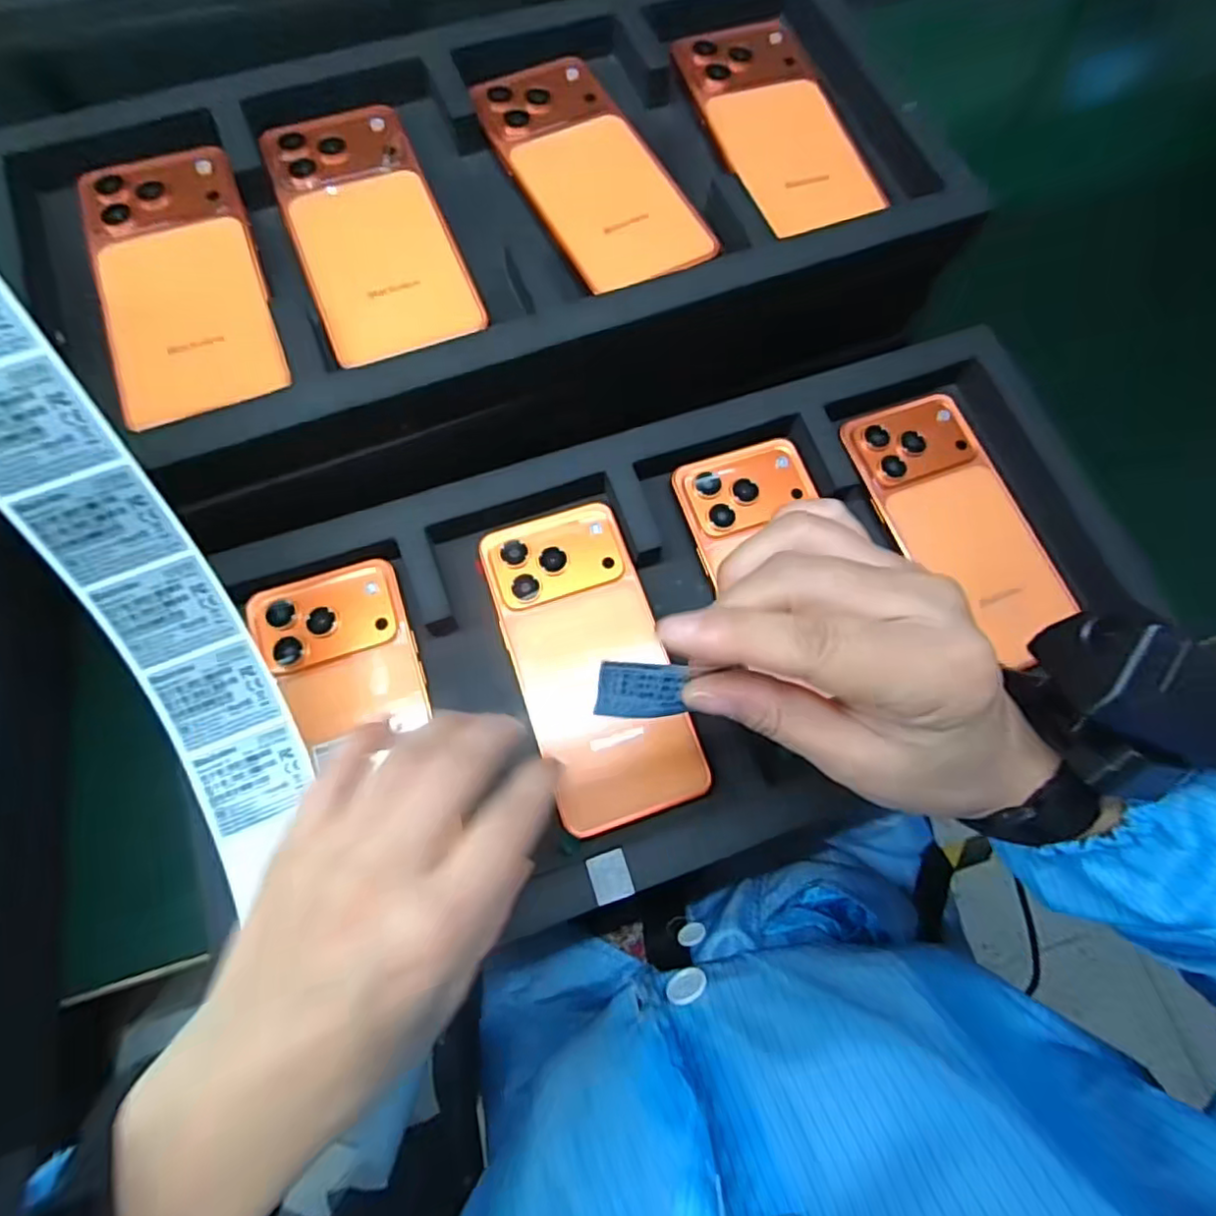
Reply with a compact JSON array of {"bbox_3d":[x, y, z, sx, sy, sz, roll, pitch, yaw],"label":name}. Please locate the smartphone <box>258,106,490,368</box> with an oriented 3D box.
[{"bbox_3d":[-0.123,-0.195,0.321,0.075,0.009,0.156,-22,74,-9],"label":"smartphone"}]

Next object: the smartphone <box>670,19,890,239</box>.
[{"bbox_3d":[0.099,-0.274,0.354,0.078,0.012,0.163,-16,73,-7],"label":"smartphone"}]

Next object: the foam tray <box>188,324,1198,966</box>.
[{"bbox_3d":[0.054,0.013,0.333,0.434,0.052,0.231,-17,73,-7],"label":"foam tray"}]

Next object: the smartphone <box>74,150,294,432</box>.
[{"bbox_3d":[-0.208,-0.158,0.305,0.075,0.010,0.161,-19,73,-8],"label":"smartphone"}]

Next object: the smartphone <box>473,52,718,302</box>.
[{"bbox_3d":[-0.011,-0.238,0.341,0.074,0.011,0.155,-28,75,-10],"label":"smartphone"}]

